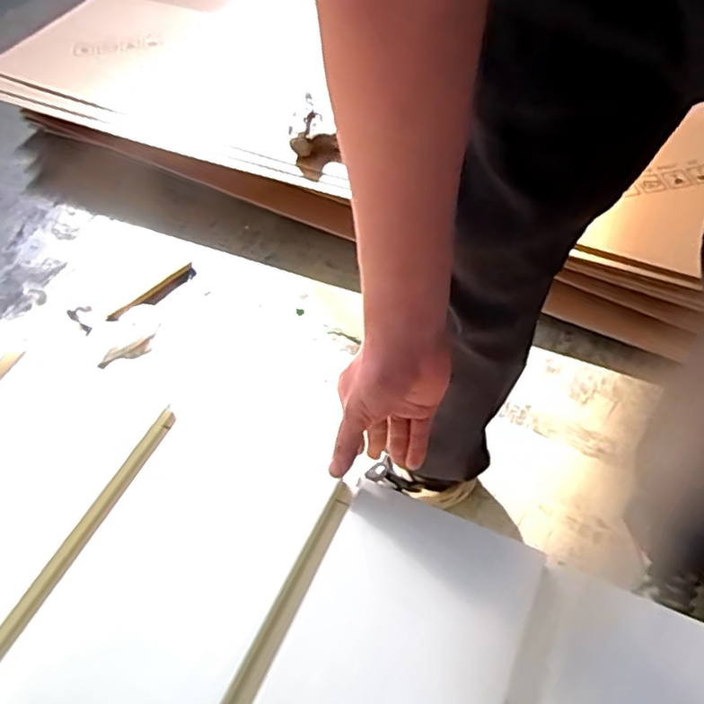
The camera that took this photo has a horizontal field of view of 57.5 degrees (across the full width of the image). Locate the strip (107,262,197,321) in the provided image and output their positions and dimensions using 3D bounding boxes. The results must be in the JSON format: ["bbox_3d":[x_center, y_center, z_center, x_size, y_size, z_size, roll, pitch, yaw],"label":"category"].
[{"bbox_3d":[-0.369,-0.108,1.186,0.034,0.012,0.183,35,61,24],"label":"strip"}]

